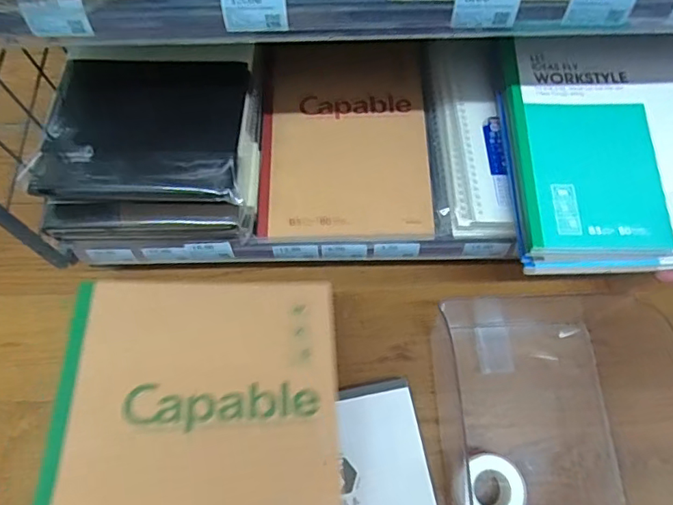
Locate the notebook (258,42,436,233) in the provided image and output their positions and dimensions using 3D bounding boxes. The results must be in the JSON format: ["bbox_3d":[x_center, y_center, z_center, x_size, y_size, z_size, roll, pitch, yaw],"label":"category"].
[{"bbox_3d":[0.010,-0.126,0.563,0.175,0.015,0.229,-1,68,2],"label":"notebook"}]

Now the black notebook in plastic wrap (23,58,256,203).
[{"bbox_3d":[-0.179,-0.120,0.497,0.187,0.018,0.148,5,68,4],"label":"black notebook in plastic wrap"}]

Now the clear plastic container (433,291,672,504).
[{"bbox_3d":[0.254,0.210,0.527,0.272,0.042,0.345,-3,68,1],"label":"clear plastic container"}]

